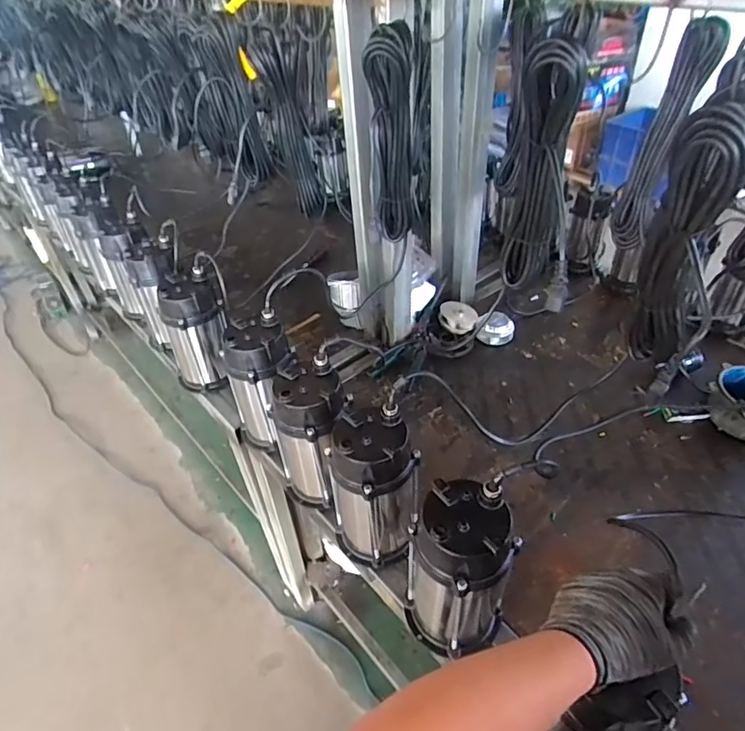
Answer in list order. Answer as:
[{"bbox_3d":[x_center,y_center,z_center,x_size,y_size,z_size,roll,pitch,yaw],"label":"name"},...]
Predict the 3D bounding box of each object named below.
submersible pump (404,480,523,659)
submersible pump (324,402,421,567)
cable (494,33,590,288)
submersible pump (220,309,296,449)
[{"bbox_3d":[0.118,0.286,0.710,0.135,0.260,0.119,9,43,15],"label":"submersible pump"},{"bbox_3d":[0.002,0.184,0.829,0.133,0.249,0.156,-8,41,-4],"label":"submersible pump"},{"bbox_3d":[0.222,-0.259,0.710,0.093,0.325,0.077,6,42,11],"label":"cable"},{"bbox_3d":[-0.212,0.034,1.017,0.111,0.265,0.117,-2,41,2],"label":"submersible pump"}]

